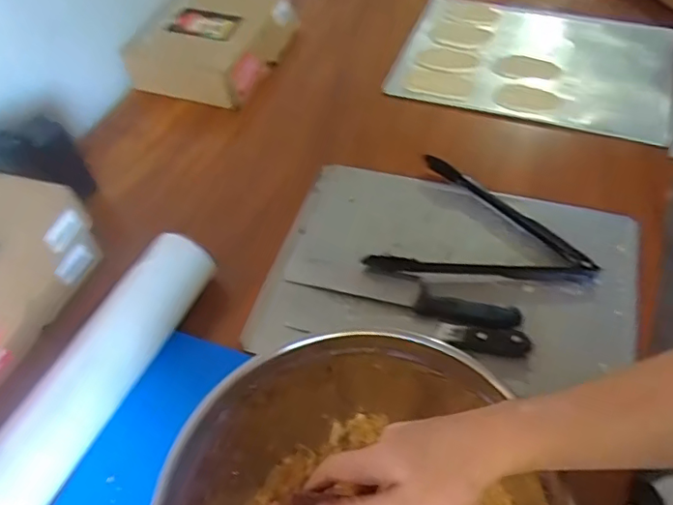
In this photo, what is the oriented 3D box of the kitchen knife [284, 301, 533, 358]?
[{"bbox_3d":[0.084,0.089,0.675,0.284,0.023,0.047,7,53,9],"label":"kitchen knife"}]

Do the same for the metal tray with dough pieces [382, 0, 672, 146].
[{"bbox_3d":[0.361,-0.357,1.002,0.462,0.019,0.338,17,55,15],"label":"metal tray with dough pieces"}]

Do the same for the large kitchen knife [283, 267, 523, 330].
[{"bbox_3d":[0.082,0.052,0.704,0.287,0.028,0.047,17,55,15],"label":"large kitchen knife"}]

